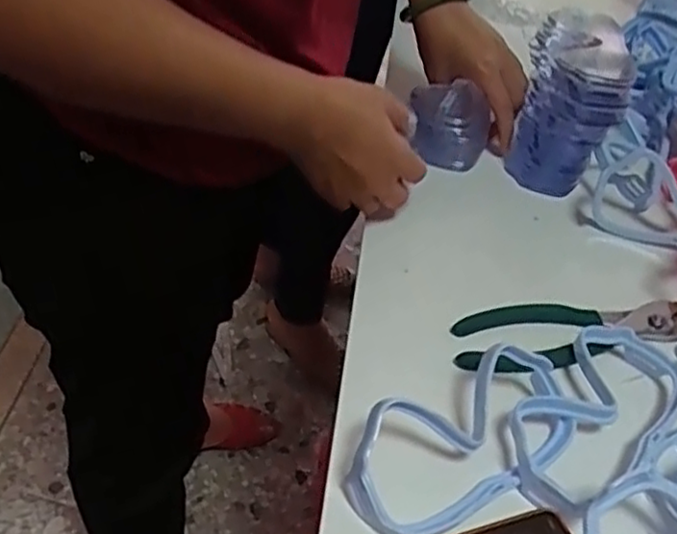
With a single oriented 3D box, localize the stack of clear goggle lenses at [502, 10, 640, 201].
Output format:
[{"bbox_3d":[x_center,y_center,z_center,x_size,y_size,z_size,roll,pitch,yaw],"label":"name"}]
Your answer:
[{"bbox_3d":[0.206,-0.147,0.626,0.079,0.127,0.091,16,43,7],"label":"stack of clear goggle lenses"}]

